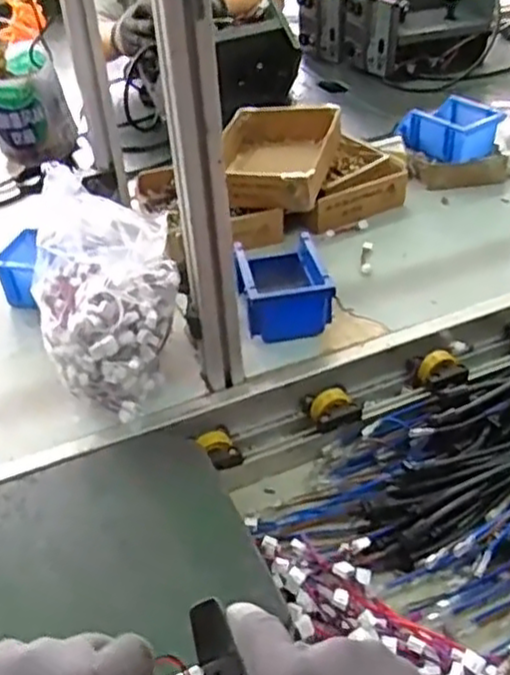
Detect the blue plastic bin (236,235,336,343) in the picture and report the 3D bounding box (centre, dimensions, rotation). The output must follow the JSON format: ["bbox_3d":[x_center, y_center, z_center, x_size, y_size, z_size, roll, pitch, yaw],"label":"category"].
[{"bbox_3d":[0.033,-0.066,0.887,0.102,0.071,0.149,-7,38,-4],"label":"blue plastic bin"}]

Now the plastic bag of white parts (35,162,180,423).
[{"bbox_3d":[-0.161,-0.041,0.778,0.153,0.199,0.188,-10,38,-8],"label":"plastic bag of white parts"}]

